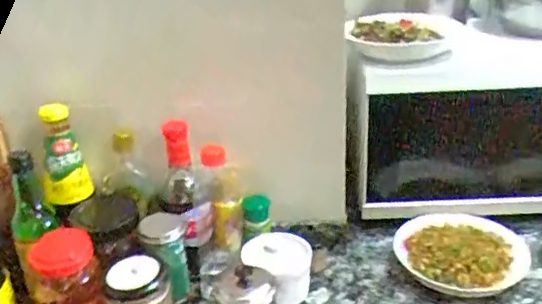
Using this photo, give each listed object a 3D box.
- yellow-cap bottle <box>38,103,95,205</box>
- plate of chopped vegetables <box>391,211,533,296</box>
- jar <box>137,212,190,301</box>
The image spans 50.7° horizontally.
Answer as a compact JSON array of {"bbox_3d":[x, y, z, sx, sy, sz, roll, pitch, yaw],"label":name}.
[{"bbox_3d":[-0.299,0.002,0.819,0.062,0.134,0.053,-13,27,-19],"label":"yellow-cap bottle"},{"bbox_3d":[0.298,0.156,0.886,0.196,0.040,0.167,3,26,9],"label":"plate of chopped vegetables"},{"bbox_3d":[-0.151,0.150,0.822,0.053,0.125,0.048,5,27,16],"label":"jar"}]

